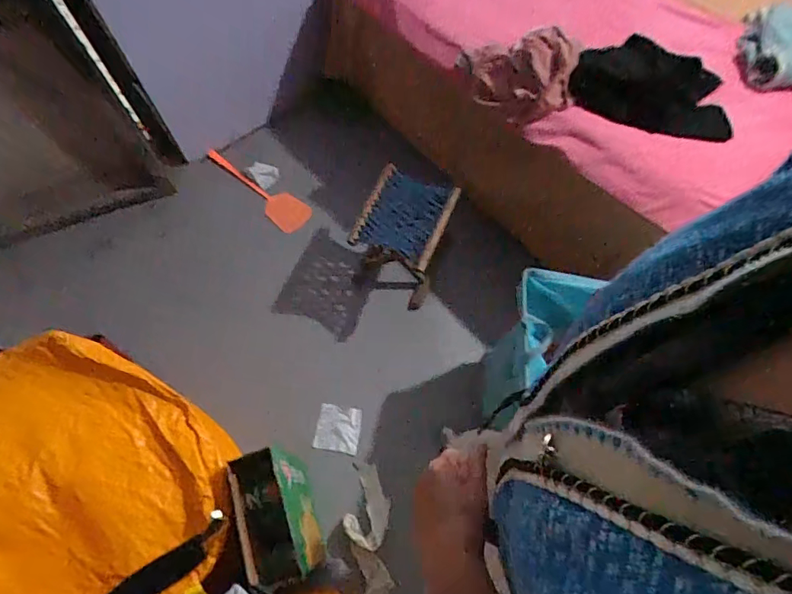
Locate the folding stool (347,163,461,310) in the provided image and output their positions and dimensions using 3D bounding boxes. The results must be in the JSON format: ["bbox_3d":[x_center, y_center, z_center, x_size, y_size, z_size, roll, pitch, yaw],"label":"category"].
[{"bbox_3d":[0.021,-0.182,1.471,0.249,0.363,0.241,24,70,11],"label":"folding stool"}]

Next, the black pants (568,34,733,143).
[{"bbox_3d":[0.650,-0.530,1.188,0.393,0.116,0.228,17,69,8],"label":"black pants"}]

